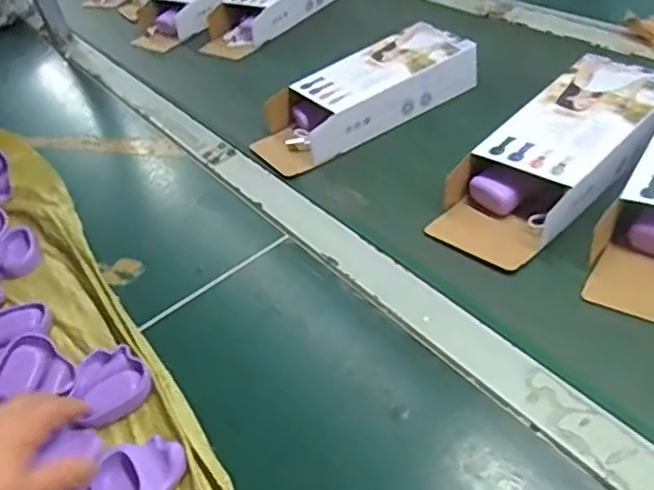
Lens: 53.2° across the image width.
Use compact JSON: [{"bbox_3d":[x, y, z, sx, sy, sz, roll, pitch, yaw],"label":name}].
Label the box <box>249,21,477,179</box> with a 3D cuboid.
[{"bbox_3d":[0.038,-0.162,0.717,0.247,0.060,0.105,-29,45,-5],"label":"box"}]

